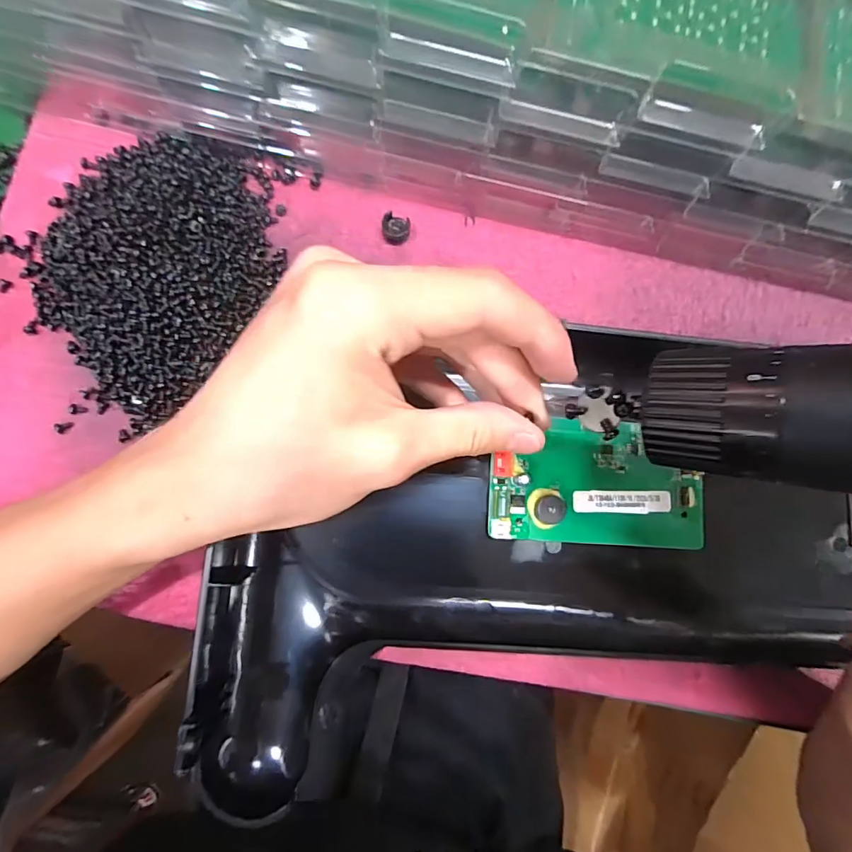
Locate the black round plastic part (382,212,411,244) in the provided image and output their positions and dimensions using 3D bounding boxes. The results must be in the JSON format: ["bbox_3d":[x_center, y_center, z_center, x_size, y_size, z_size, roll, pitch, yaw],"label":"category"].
[{"bbox_3d":[-0.015,-0.101,0.241,0.013,0.009,0.013,13,81,-3],"label":"black round plastic part"}]

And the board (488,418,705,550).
[{"bbox_3d":[0.084,0.028,0.232,0.105,0.009,0.059,4,81,-5],"label":"board"}]

